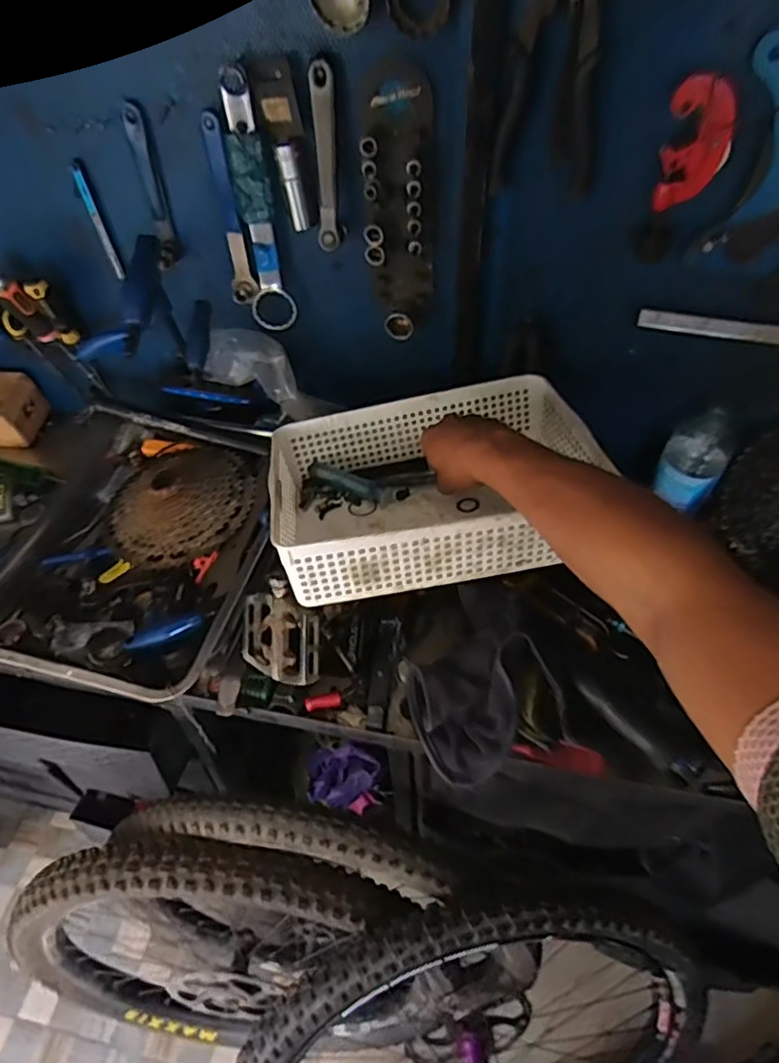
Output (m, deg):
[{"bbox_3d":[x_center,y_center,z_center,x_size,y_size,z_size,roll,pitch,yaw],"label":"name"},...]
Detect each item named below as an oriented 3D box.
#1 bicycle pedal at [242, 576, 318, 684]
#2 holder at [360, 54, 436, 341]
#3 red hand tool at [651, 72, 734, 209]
[{"bbox_3d":[-0.118,0.106,0.657,0.107,0.112,0.028,-4,5,36],"label":"bicycle pedal"},{"bbox_3d":[0.010,-0.327,0.632,0.073,0.247,0.042,1,51,3],"label":"holder"},{"bbox_3d":[0.266,-0.334,0.532,0.058,0.100,0.015,7,52,8],"label":"red hand tool"}]

